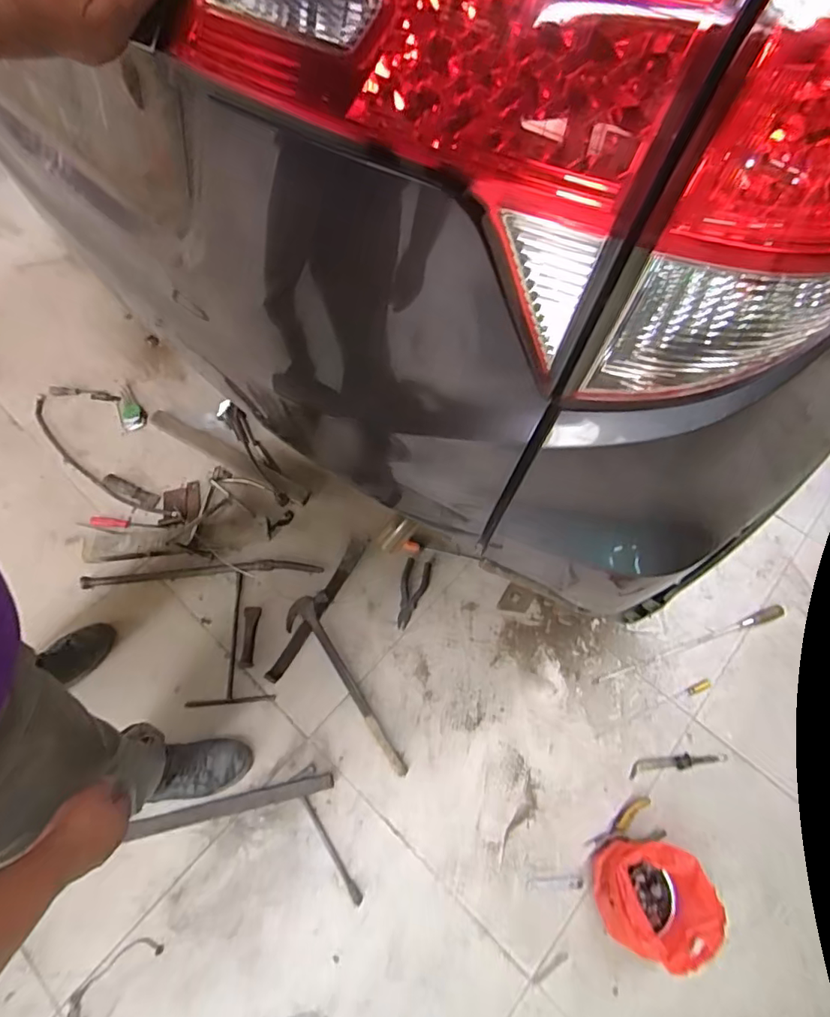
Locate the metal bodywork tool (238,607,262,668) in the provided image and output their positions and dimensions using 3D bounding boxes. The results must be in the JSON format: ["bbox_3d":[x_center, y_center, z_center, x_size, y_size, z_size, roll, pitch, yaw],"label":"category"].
[{"bbox_3d":[-0.387,0.300,1.212,0.037,0.011,0.138,1,63,1],"label":"metal bodywork tool"}]

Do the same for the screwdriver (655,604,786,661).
[{"bbox_3d":[0.709,0.293,1.198,0.340,0.031,0.031,-18,65,-9],"label":"screwdriver"}]

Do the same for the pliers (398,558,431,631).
[{"bbox_3d":[-0.005,0.205,1.247,0.066,0.020,0.166,10,64,5],"label":"pliers"}]

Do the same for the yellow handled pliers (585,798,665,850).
[{"bbox_3d":[0.412,0.631,1.027,0.151,0.028,0.070,-13,64,-7],"label":"yellow handled pliers"}]

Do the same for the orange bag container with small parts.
[{"bbox_3d":[0.437,0.694,0.924,0.195,0.133,0.163,1,63,0],"label":"orange bag container with small parts"}]

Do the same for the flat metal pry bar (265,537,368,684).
[{"bbox_3d":[-0.227,0.231,1.236,0.042,0.023,0.392,26,66,12],"label":"flat metal pry bar"}]

